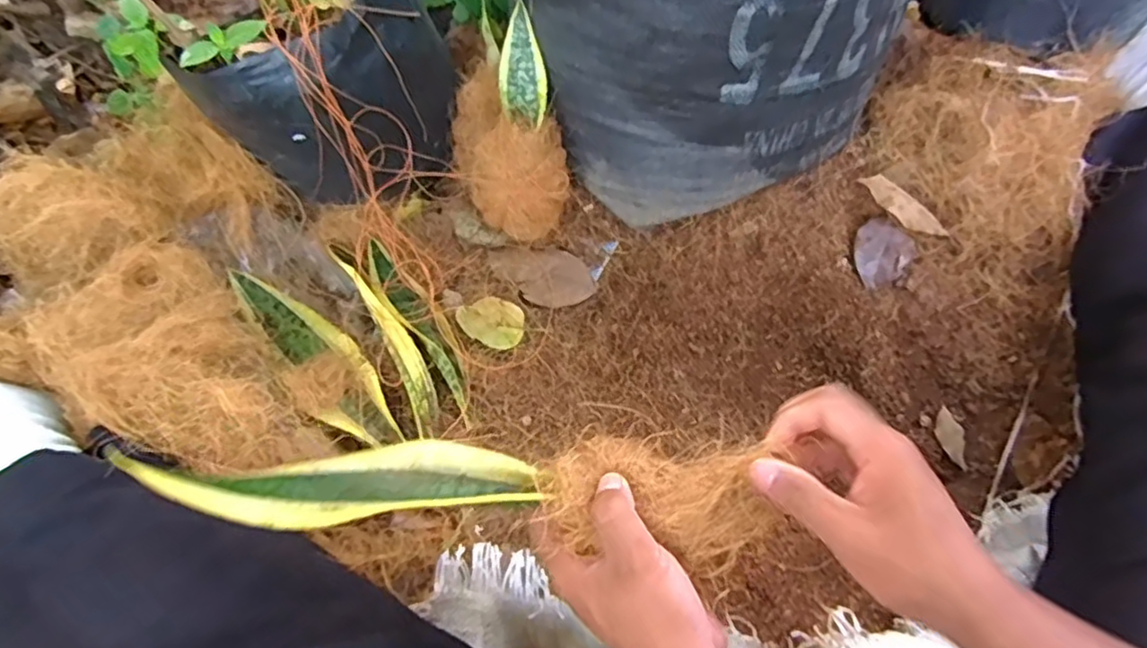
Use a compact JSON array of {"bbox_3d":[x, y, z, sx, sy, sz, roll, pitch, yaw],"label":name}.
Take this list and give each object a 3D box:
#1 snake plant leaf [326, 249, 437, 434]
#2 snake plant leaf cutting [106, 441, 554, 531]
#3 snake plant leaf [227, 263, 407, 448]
[{"bbox_3d":[-0.169,0.002,0.598,0.030,0.033,0.214,-29,68,-10],"label":"snake plant leaf"},{"bbox_3d":[-0.139,0.092,0.389,0.233,0.022,0.063,-3,22,-7],"label":"snake plant leaf cutting"},{"bbox_3d":[-0.231,0.028,0.597,0.059,0.031,0.215,-40,70,-14],"label":"snake plant leaf"}]

